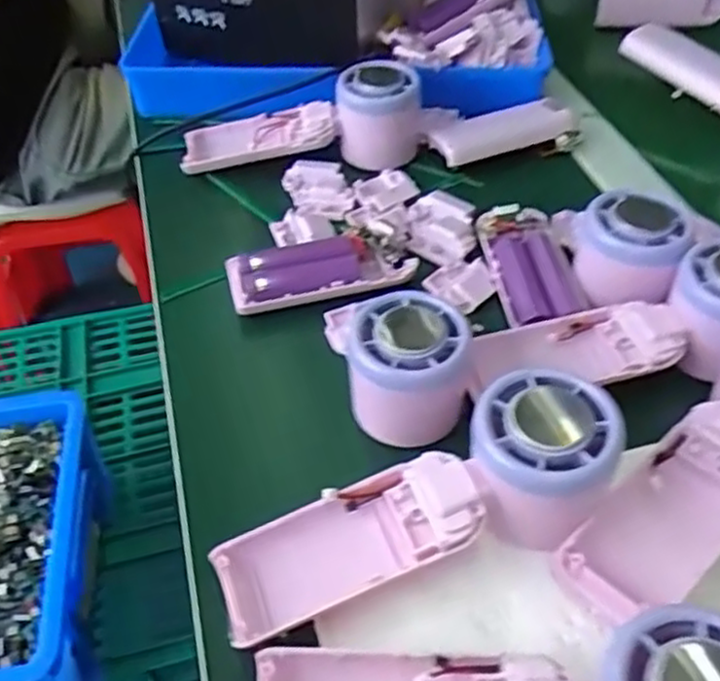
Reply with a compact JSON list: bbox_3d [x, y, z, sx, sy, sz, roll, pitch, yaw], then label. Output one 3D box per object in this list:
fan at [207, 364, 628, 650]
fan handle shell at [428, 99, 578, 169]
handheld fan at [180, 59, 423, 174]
[{"bbox_3d":[0.026,0.071,0.293,0.165,0.048,0.052,-25,49,0],"label":"fan"},{"bbox_3d":[0.100,-0.147,0.513,0.101,0.016,0.040,-15,48,-13],"label":"fan handle shell"},{"bbox_3d":[-0.040,-0.152,0.496,0.164,0.046,0.062,-6,46,-5],"label":"handheld fan"}]

